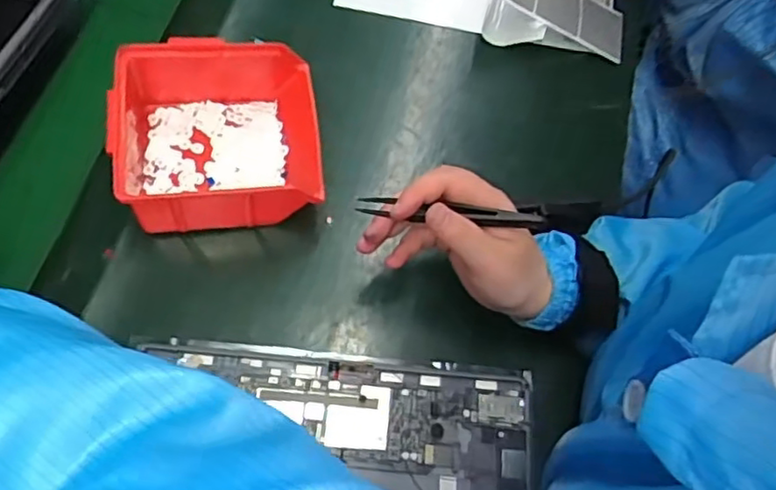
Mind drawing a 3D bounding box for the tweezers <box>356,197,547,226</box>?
[{"bbox_3d":[0.036,-0.020,0.378,0.110,0.006,0.009,6,63,10],"label":"tweezers"}]

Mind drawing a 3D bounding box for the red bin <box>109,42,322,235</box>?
[{"bbox_3d":[-0.124,-0.078,0.462,0.145,0.080,0.130,-6,63,-3],"label":"red bin"}]

